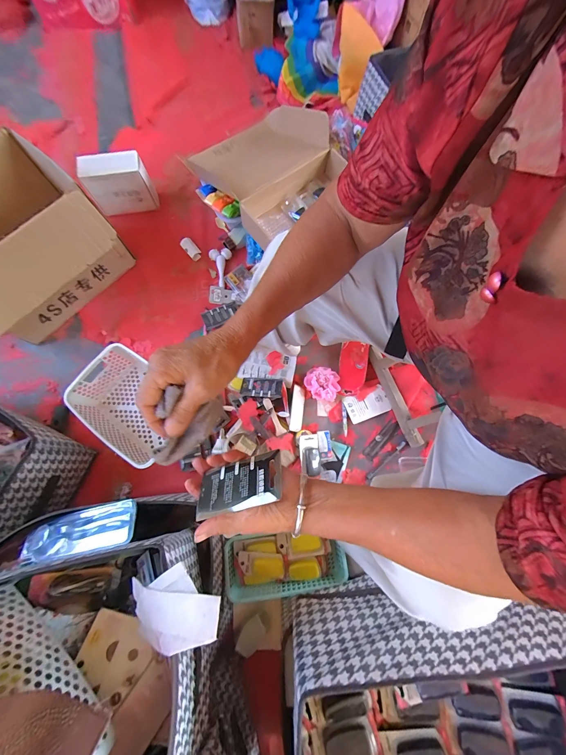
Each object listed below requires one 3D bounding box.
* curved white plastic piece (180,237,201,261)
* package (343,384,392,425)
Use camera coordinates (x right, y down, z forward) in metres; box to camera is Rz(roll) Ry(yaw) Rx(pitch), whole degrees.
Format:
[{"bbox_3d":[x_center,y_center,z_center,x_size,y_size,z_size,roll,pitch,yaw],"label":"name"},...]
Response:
[{"bbox_3d":[-0.290,-0.406,0.881,0.035,0.020,0.076,-42,92,-10],"label":"curved white plastic piece"},{"bbox_3d":[0.227,0.073,0.759,0.113,0.008,0.074,-22,79,-4],"label":"package"}]

